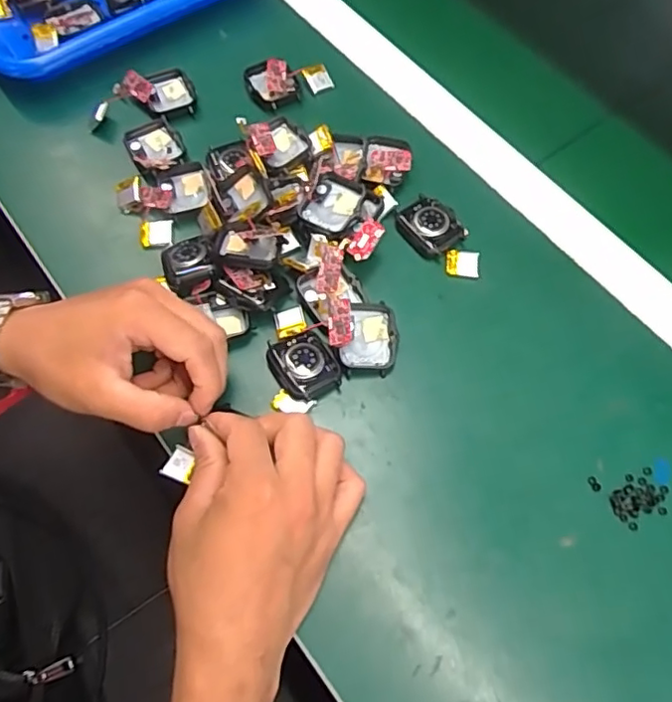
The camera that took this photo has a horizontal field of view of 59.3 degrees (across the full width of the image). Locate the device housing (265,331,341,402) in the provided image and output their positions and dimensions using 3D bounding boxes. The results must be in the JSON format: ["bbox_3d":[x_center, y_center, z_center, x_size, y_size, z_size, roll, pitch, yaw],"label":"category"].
[{"bbox_3d":[-0.020,0.010,0.372,0.036,0.014,0.043,-29,70,-12],"label":"device housing"}]

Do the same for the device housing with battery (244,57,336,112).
[{"bbox_3d":[-0.041,-0.222,0.481,0.064,0.015,0.040,-28,69,-11],"label":"device housing with battery"}]

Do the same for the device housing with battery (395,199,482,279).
[{"bbox_3d":[0.077,-0.081,0.421,0.068,0.013,0.036,39,72,15],"label":"device housing with battery"}]

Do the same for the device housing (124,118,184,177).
[{"bbox_3d":[-0.137,-0.155,0.449,0.040,0.010,0.046,-32,70,-13],"label":"device housing"}]

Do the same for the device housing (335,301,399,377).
[{"bbox_3d":[0.020,-0.007,0.379,0.038,0.019,0.044,1,67,0],"label":"device housing"}]

